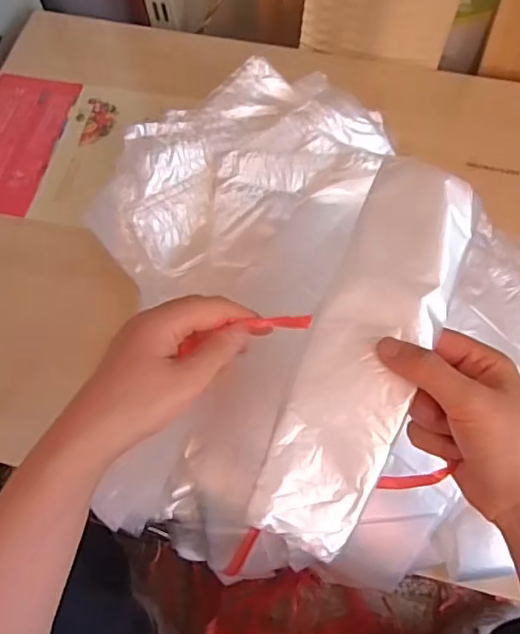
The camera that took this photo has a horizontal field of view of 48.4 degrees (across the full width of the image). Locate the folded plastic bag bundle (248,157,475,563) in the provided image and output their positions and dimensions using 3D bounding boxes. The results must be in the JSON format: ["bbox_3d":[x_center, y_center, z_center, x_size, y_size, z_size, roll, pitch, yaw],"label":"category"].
[{"bbox_3d":[0.063,0.020,0.348,0.069,0.012,0.237,20,83,11],"label":"folded plastic bag bundle"}]

